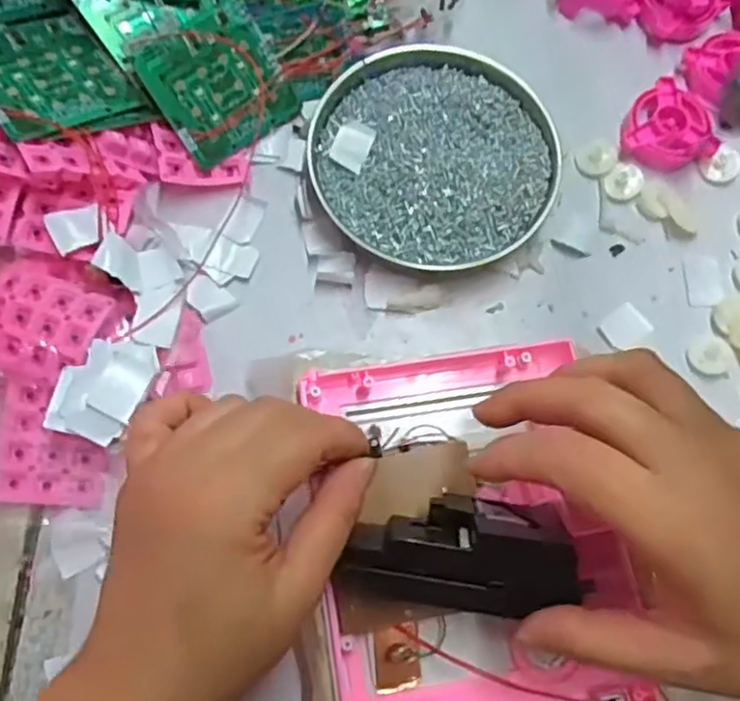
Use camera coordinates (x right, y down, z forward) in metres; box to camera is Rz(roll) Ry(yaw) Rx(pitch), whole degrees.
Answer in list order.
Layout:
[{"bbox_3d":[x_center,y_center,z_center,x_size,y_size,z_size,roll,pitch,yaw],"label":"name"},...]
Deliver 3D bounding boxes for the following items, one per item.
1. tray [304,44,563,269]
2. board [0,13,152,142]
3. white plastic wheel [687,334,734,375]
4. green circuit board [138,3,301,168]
[{"bbox_3d":[0.035,-0.110,0.383,0.134,0.019,0.125,1,74,-2],"label":"tray"},{"bbox_3d":[-0.164,-0.142,0.345,0.071,0.005,0.069,-32,79,-33],"label":"board"},{"bbox_3d":[0.186,0.002,0.369,0.023,0.004,0.021,1,74,-2],"label":"white plastic wheel"},{"bbox_3d":[-0.080,-0.145,0.371,0.072,0.004,0.064,-40,115,-18],"label":"green circuit board"}]

